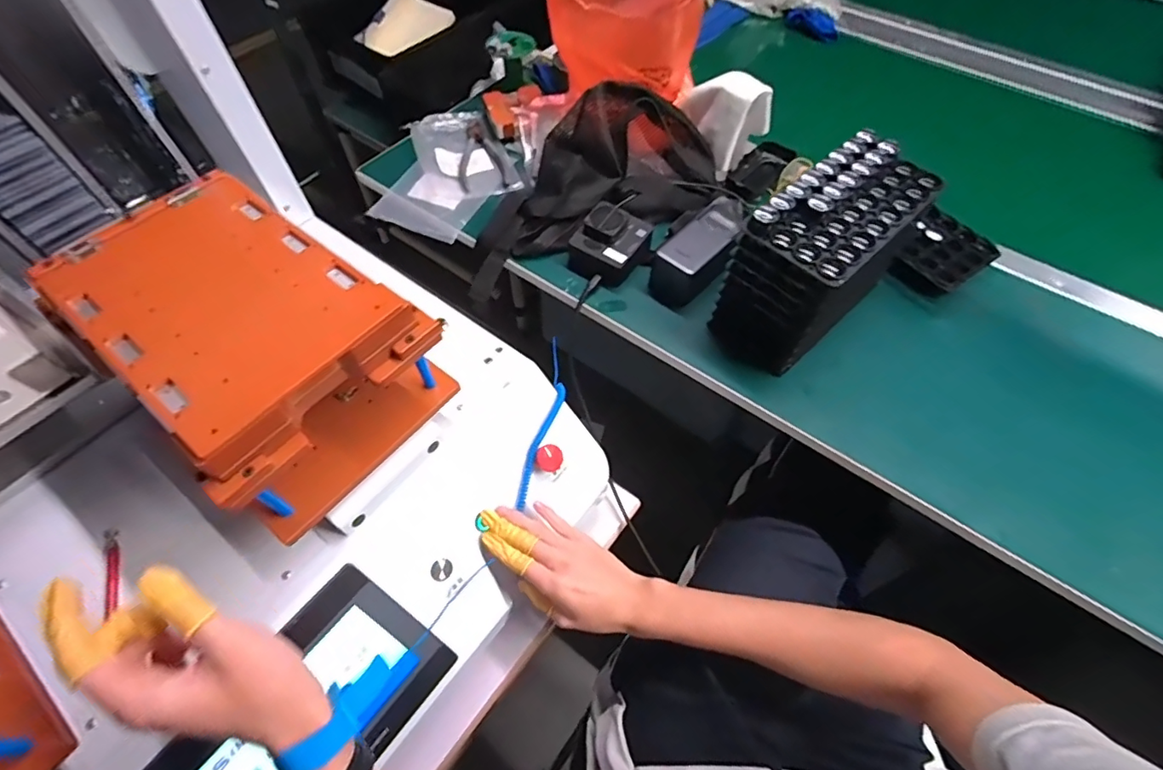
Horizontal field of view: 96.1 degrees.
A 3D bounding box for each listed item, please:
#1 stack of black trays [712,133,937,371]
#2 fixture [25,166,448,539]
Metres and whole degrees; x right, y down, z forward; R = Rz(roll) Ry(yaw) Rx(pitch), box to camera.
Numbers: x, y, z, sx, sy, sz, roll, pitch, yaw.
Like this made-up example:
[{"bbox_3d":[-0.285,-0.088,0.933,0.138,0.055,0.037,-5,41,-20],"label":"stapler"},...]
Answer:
[{"bbox_3d":[0.242,-0.125,0.530,0.198,0.156,0.103,-37,65,-21],"label":"stack of black trays"},{"bbox_3d":[-0.273,-0.032,0.446,0.266,0.137,0.192,35,64,19],"label":"fixture"}]

